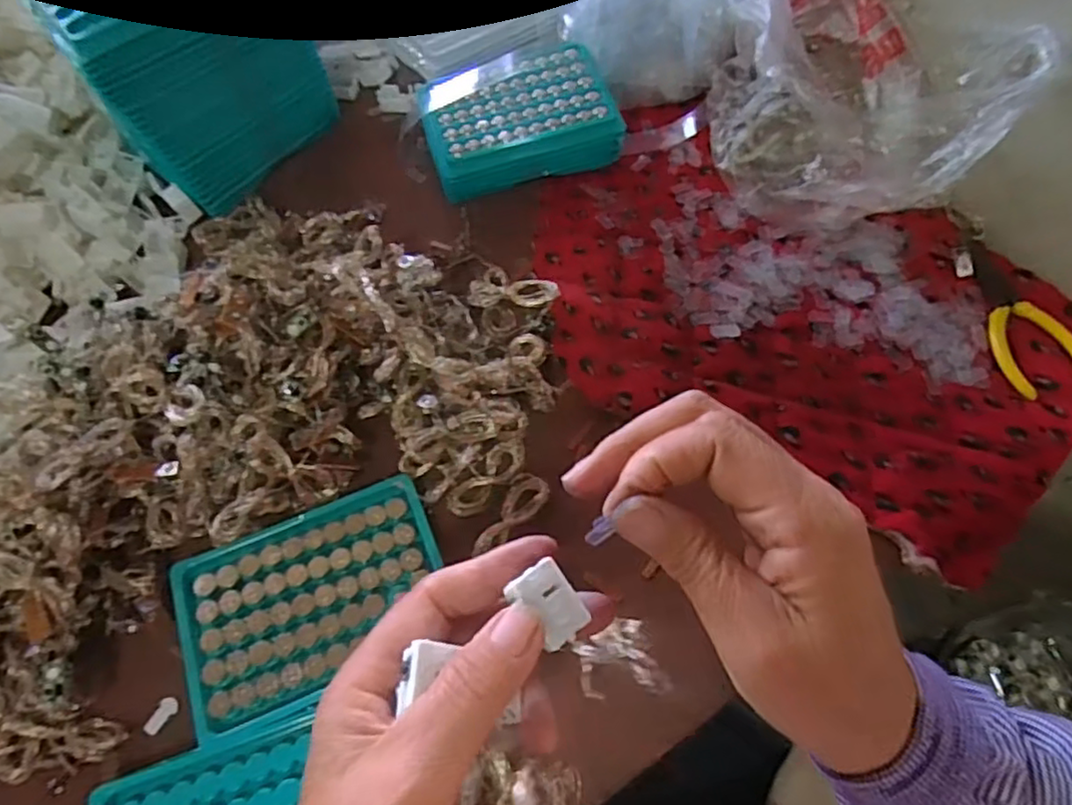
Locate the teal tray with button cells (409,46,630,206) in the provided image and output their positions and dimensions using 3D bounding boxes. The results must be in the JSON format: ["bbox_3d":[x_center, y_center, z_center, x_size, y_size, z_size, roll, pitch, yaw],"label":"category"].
[{"bbox_3d":[-0.015,-0.210,0.488,0.130,0.033,0.101,-16,63,-7],"label":"teal tray with button cells"}]

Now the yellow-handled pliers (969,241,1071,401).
[{"bbox_3d":[0.297,-0.058,0.414,0.054,0.006,0.115,-10,62,-4],"label":"yellow-handled pliers"}]

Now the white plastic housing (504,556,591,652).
[{"bbox_3d":[0.005,0.071,0.234,0.020,0.008,0.025,-29,82,-33],"label":"white plastic housing"}]

